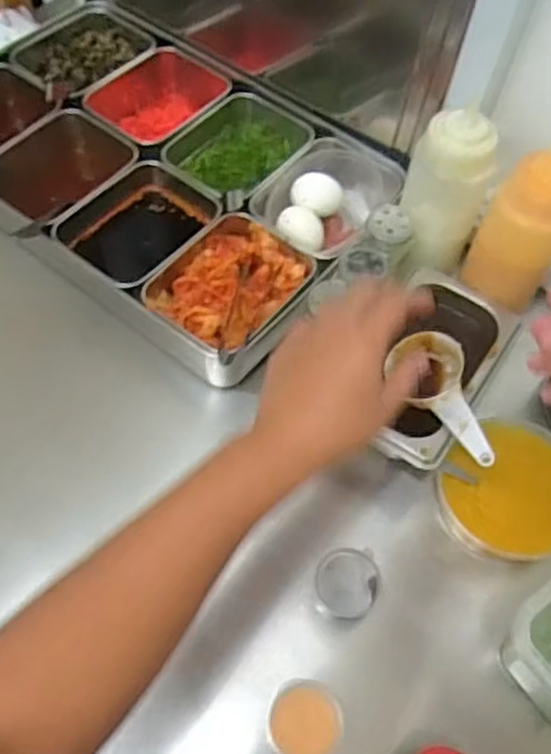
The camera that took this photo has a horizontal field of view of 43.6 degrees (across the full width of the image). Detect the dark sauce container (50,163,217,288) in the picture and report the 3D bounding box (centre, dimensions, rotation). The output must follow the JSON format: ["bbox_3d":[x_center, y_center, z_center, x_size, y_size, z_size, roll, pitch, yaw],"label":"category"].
[{"bbox_3d":[-0.129,-0.140,0.643,0.114,0.052,0.140,35,63,17],"label":"dark sauce container"}]

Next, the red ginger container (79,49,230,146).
[{"bbox_3d":[-0.118,-0.295,0.745,0.118,0.054,0.150,34,63,16],"label":"red ginger container"}]

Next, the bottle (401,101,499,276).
[{"bbox_3d":[0.141,-0.143,0.573,0.068,0.134,0.059,9,59,2],"label":"bottle"}]

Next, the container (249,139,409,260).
[{"bbox_3d":[0.049,-0.167,0.676,0.109,0.054,0.144,29,62,14],"label":"container"}]

